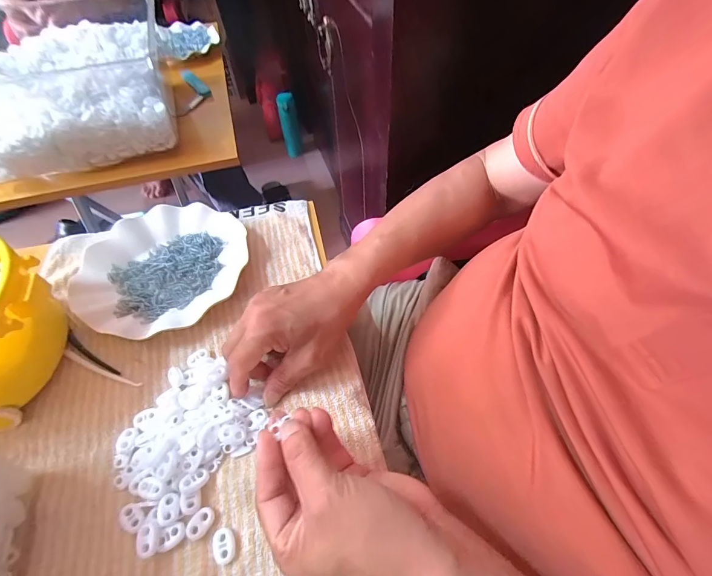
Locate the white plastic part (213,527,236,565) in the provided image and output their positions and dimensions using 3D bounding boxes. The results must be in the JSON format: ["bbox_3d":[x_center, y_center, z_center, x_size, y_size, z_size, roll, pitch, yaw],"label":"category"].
[{"bbox_3d":[-0.098,0.192,0.264,0.016,0.005,0.021,-18,56,-10],"label":"white plastic part"}]

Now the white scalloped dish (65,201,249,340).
[{"bbox_3d":[-0.220,-0.028,0.408,0.165,0.027,0.182,34,63,23],"label":"white scalloped dish"}]

